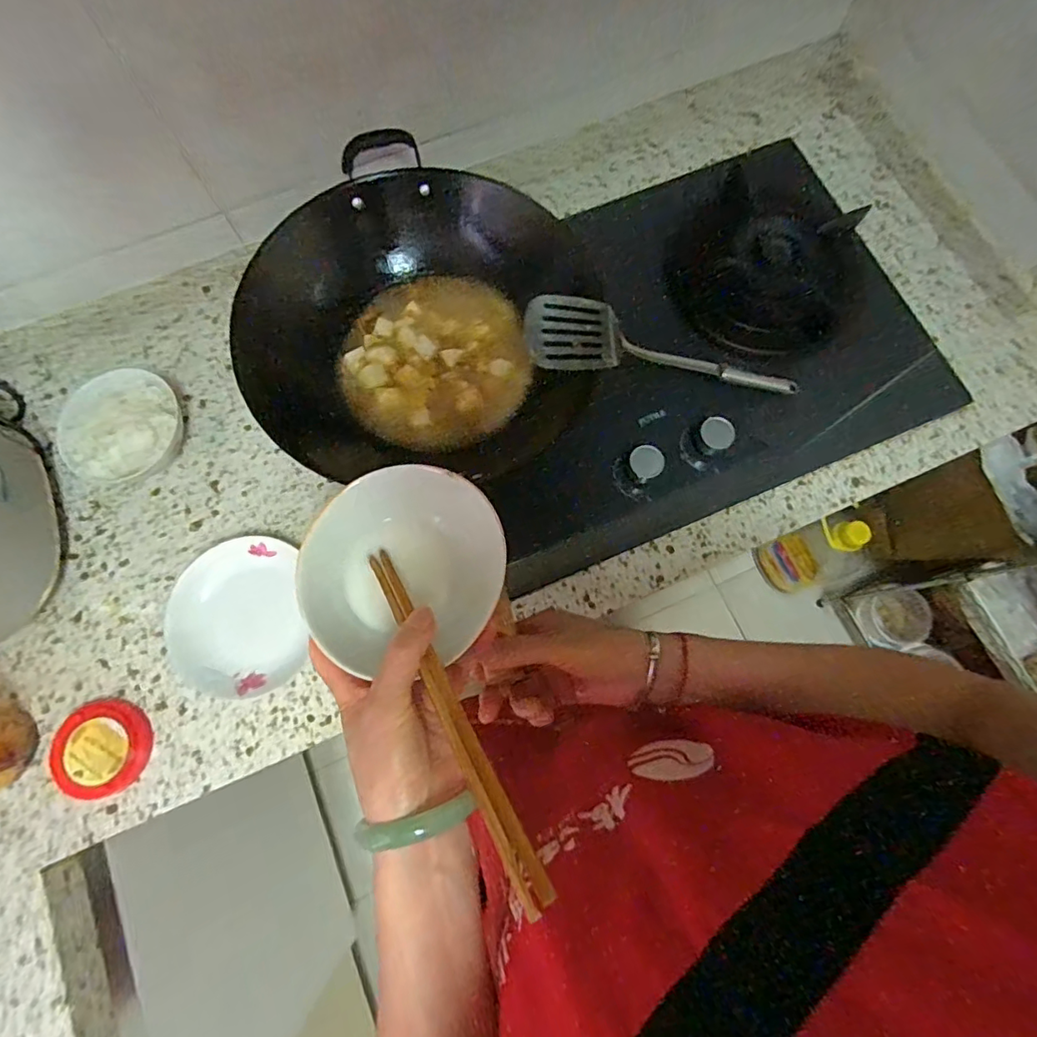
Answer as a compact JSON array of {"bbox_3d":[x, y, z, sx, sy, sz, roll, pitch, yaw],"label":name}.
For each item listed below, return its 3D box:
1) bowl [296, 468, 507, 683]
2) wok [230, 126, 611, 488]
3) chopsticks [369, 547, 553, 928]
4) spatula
[{"bbox_3d":[-0.074,0.030,0.351,0.127,0.045,0.125,0,76,0],"label":"bowl"},{"bbox_3d":[-0.111,-0.220,0.572,0.320,0.101,0.387,-2,76,0],"label":"wok"},{"bbox_3d":[-0.043,0.095,0.299,0.015,0.014,0.227,-31,50,-7],"label":"chopsticks"},{"bbox_3d":[0.169,-0.172,0.573,0.345,0.034,0.070,4,75,-24],"label":"spatula"}]

